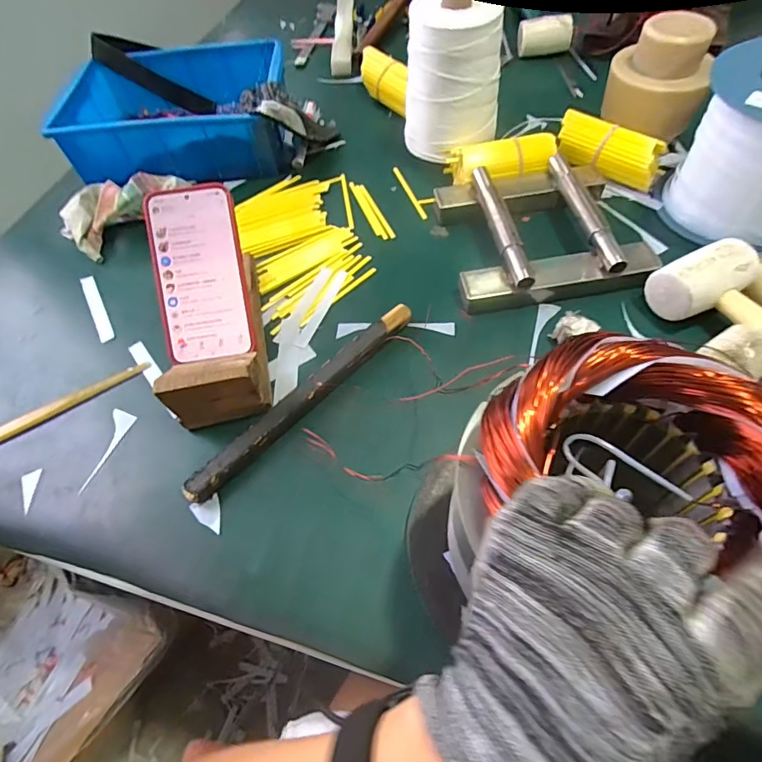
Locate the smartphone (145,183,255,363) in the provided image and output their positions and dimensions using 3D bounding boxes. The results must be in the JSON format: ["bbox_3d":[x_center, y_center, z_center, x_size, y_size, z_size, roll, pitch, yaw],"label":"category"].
[{"bbox_3d":[-0.173,-0.103,0.443,0.079,0.011,0.163,-9,91,-3],"label":"smartphone"}]

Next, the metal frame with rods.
[{"bbox_3d":[0.172,-0.170,0.517,0.199,0.051,0.197,-5,59,-1],"label":"metal frame with rods"}]

